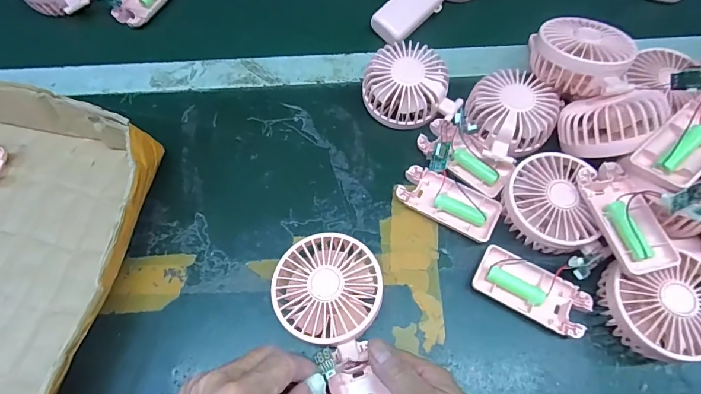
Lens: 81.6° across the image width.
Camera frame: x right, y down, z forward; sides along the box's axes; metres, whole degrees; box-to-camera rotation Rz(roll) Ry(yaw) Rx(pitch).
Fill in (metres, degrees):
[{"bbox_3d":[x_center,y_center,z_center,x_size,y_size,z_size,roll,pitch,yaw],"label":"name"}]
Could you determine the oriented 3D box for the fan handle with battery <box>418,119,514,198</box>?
[{"bbox_3d":[0.111,-0.039,0.401,0.092,0.015,0.043,35,70,16],"label":"fan handle with battery"}]

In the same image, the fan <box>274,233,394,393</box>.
[{"bbox_3d":[-0.003,0.117,0.311,0.078,0.045,0.180,-17,73,-7],"label":"fan"}]

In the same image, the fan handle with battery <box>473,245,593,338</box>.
[{"bbox_3d":[0.155,0.081,0.350,0.092,0.016,0.044,27,68,13],"label":"fan handle with battery"}]

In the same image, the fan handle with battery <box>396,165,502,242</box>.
[{"bbox_3d":[0.093,0.005,0.386,0.092,0.016,0.043,26,68,12],"label":"fan handle with battery"}]

